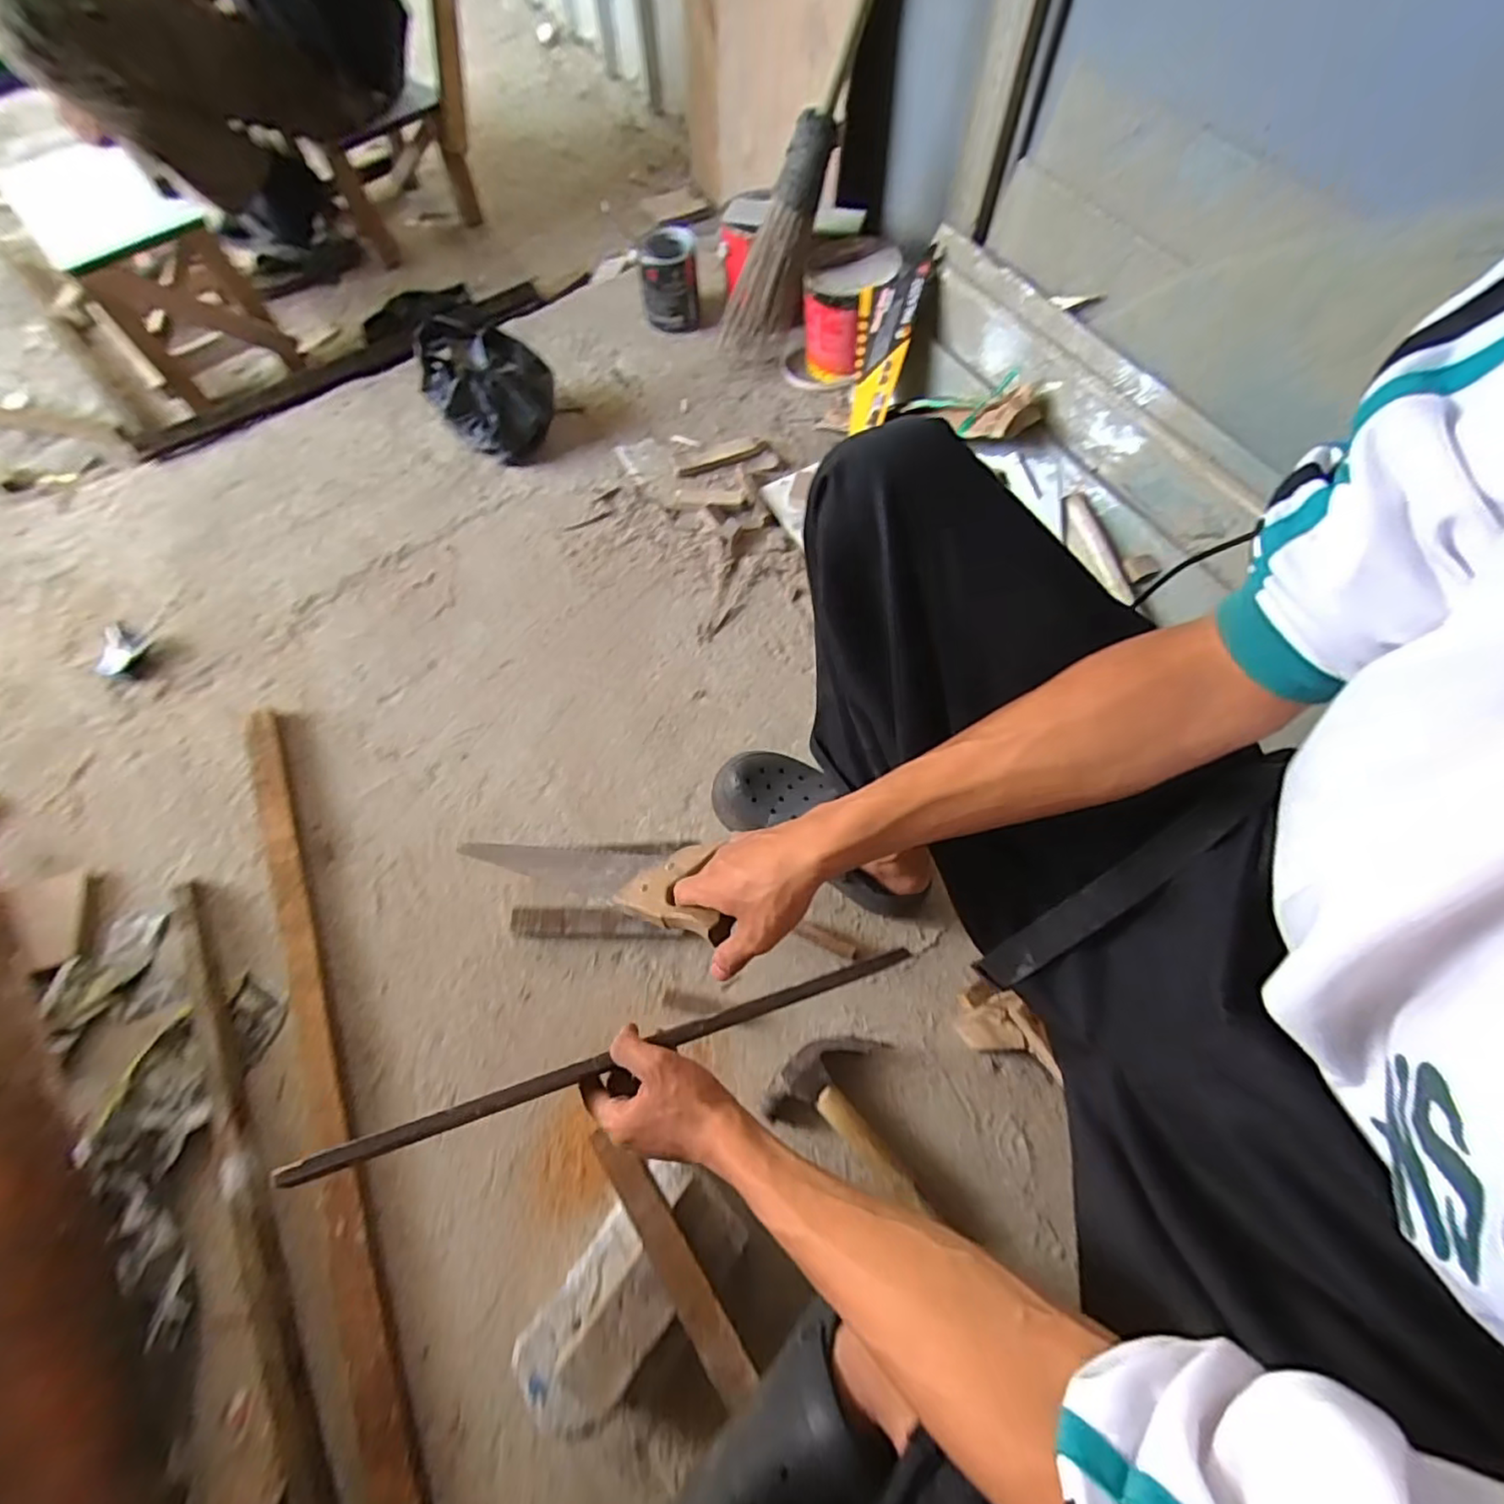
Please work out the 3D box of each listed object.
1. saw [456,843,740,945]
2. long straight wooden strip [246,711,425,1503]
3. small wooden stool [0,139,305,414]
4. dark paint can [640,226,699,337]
[{"bbox_3d":[-0.161,0.102,0.606,0.387,0.028,0.071,2,60,40],"label":"saw"},{"bbox_3d":[-0.465,0.371,0.691,0.060,0.033,0.982,-24,66,-8],"label":"long straight wooden strip"},{"bbox_3d":[-1.102,-0.888,1.187,0.238,0.248,0.428,-40,69,-15],"label":"small wooden stool"},{"bbox_3d":[-0.151,-0.867,1.201,0.102,0.130,0.119,0,65,3],"label":"dark paint can"}]

